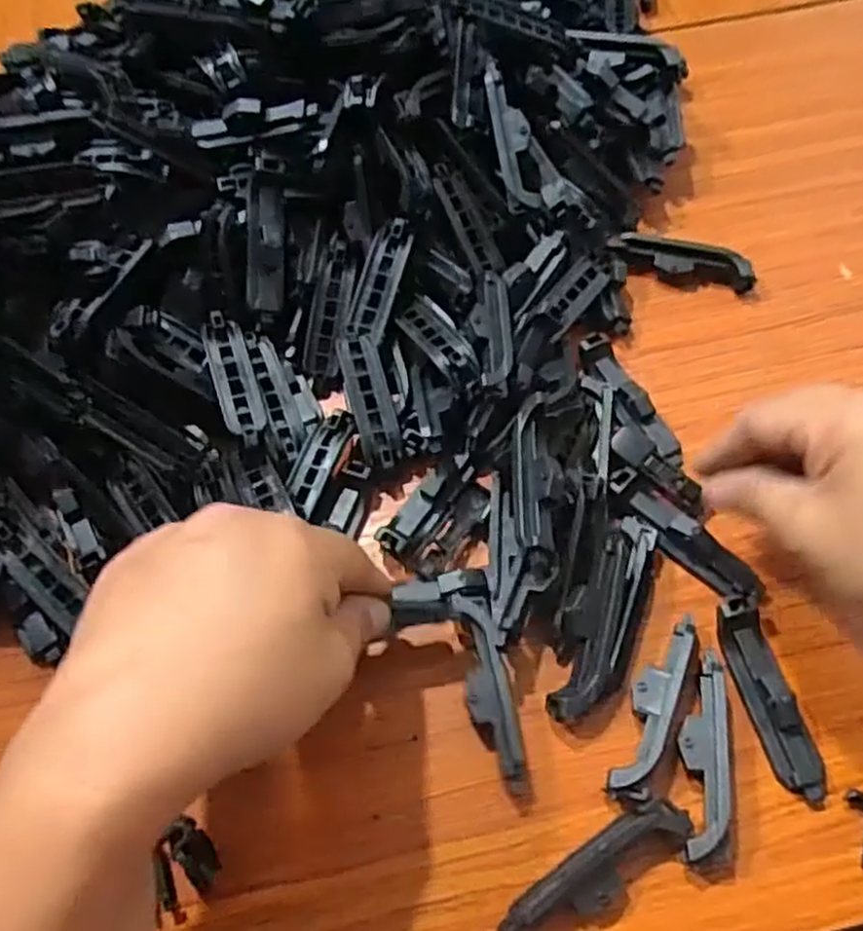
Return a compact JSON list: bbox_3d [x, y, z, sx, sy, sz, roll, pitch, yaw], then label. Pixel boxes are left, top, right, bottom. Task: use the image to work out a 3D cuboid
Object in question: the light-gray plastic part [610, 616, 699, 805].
[{"bbox_3d":[0.085,0.092,0.291,0.019,0.018,0.071,21,63,14],"label":"light-gray plastic part"}]

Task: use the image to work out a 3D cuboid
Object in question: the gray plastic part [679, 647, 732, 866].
[{"bbox_3d":[0.101,0.106,0.283,0.015,0.018,0.072,6,61,7],"label":"gray plastic part"}]

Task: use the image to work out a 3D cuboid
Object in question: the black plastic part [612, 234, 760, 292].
[{"bbox_3d":[0.130,-0.105,0.398,0.074,0.020,0.014,16,62,12],"label":"black plastic part"}]

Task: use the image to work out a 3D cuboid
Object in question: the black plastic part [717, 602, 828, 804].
[{"bbox_3d":[0.131,0.089,0.294,0.019,0.013,0.075,-12,60,-4],"label":"black plastic part"}]

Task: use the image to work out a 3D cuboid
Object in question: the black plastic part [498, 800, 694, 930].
[{"bbox_3d":[0.057,0.142,0.265,0.075,0.018,0.020,-30,63,-13],"label":"black plastic part"}]

